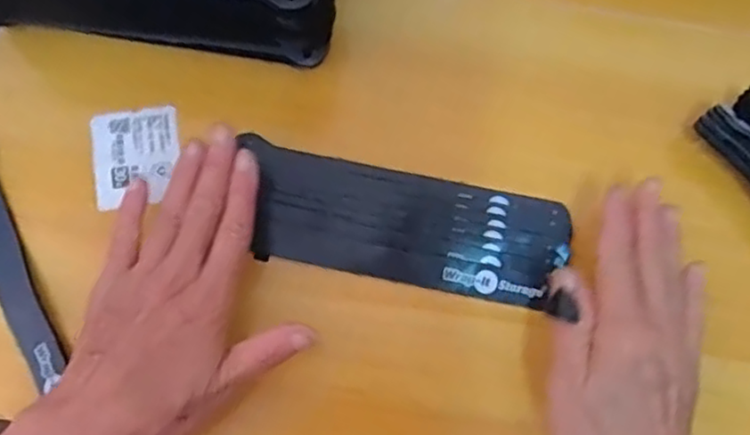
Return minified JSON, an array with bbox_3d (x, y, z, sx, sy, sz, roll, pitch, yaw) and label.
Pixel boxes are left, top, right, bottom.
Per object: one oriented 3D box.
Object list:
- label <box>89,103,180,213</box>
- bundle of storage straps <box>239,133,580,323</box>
[{"bbox_3d":[-0.139,-0.036,0.393,0.047,0.005,0.057,-8,77,-6],"label":"label"},{"bbox_3d":[0.017,0.004,0.386,0.182,0.016,0.063,12,77,4],"label":"bundle of storage straps"}]

